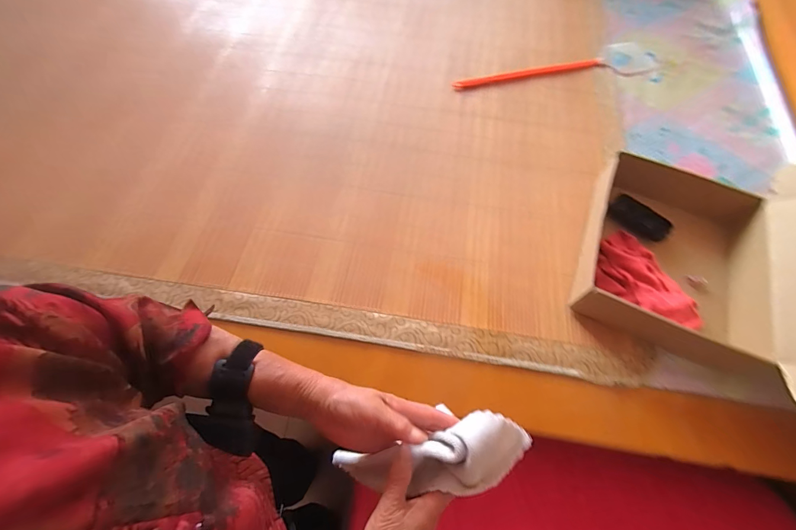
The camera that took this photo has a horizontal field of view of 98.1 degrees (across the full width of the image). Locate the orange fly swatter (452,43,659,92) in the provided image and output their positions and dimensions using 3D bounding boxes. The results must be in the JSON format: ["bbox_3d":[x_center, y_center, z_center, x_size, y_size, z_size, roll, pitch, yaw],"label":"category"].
[{"bbox_3d":[0.397,-0.509,0.880,0.550,0.020,0.118,-8,65,-3],"label":"orange fly swatter"}]

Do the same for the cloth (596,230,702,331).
[{"bbox_3d":[0.435,0.019,0.602,0.166,0.026,0.143,26,68,12],"label":"cloth"}]

